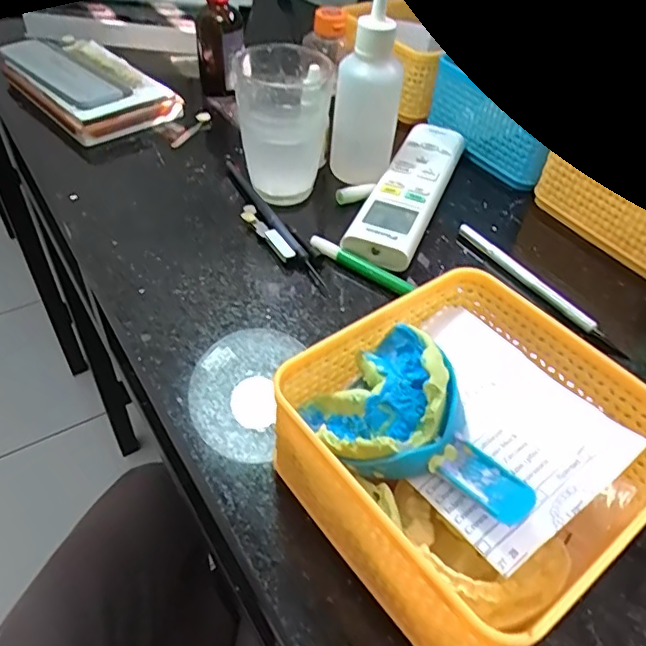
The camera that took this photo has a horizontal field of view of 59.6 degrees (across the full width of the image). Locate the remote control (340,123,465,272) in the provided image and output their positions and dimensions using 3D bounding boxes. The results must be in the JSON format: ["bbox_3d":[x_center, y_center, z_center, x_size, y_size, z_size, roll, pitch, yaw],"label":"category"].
[{"bbox_3d":[0.066,-0.100,0.423,0.045,0.021,0.172,20,48,14],"label":"remote control"}]

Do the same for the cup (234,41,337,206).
[{"bbox_3d":[-0.028,-0.143,0.403,0.063,0.089,0.068,2,47,-2],"label":"cup"}]

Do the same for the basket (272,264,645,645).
[{"bbox_3d":[0.064,0.053,0.245,0.135,0.064,0.132,-31,56,-29],"label":"basket"}]

